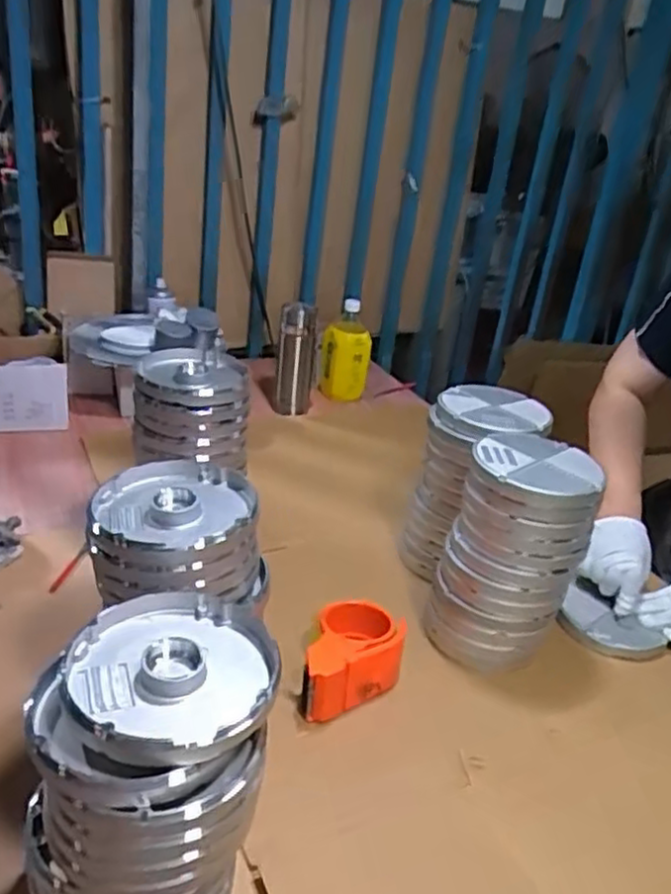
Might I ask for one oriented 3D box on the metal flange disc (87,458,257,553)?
[{"bbox_3d":[-0.134,0.053,0.606,0.132,0.029,0.131,6,26,-3],"label":"metal flange disc"}]

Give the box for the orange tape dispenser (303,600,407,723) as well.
[{"bbox_3d":[0.019,0.216,0.735,0.095,0.060,0.132,10,26,6],"label":"orange tape dispenser"}]

